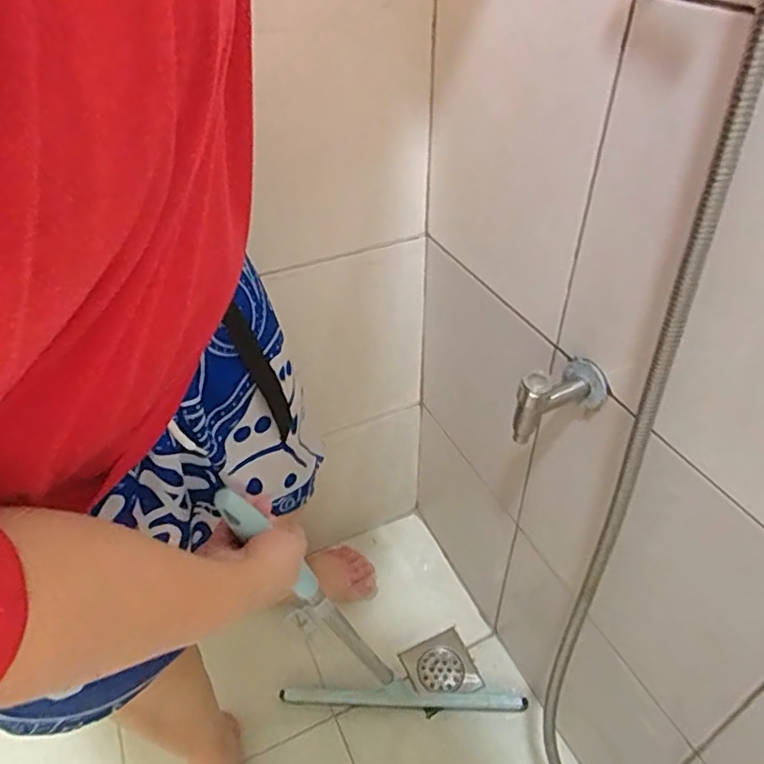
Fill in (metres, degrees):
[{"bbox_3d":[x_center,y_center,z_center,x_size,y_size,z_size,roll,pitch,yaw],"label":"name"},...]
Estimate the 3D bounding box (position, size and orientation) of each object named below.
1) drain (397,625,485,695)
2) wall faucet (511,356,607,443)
[{"bbox_3d":[0.092,0.455,0.942,0.103,0.006,0.099,-21,48,-12],"label":"drain"},{"bbox_3d":[0.160,0.015,0.554,0.087,0.075,0.046,-19,45,-19],"label":"wall faucet"}]

